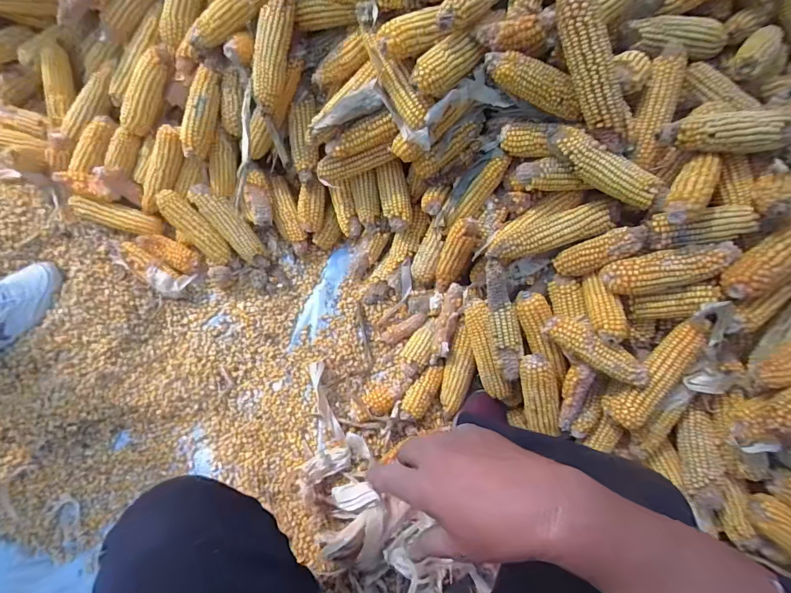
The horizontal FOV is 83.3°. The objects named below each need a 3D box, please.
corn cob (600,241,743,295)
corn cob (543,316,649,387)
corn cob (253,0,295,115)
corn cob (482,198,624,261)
[{"bbox_3d":[0.351,-0.036,0.573,0.156,0.042,0.051,-13,73,32],"label":"corn cob"},{"bbox_3d":[0.275,0.072,0.614,0.142,0.040,0.035,36,76,26],"label":"corn cob"},{"bbox_3d":[-0.190,-0.390,0.698,0.048,0.042,0.186,15,106,2],"label":"corn cob"},{"bbox_3d":[0.228,-0.095,0.651,0.185,0.044,0.046,-18,75,20],"label":"corn cob"}]

